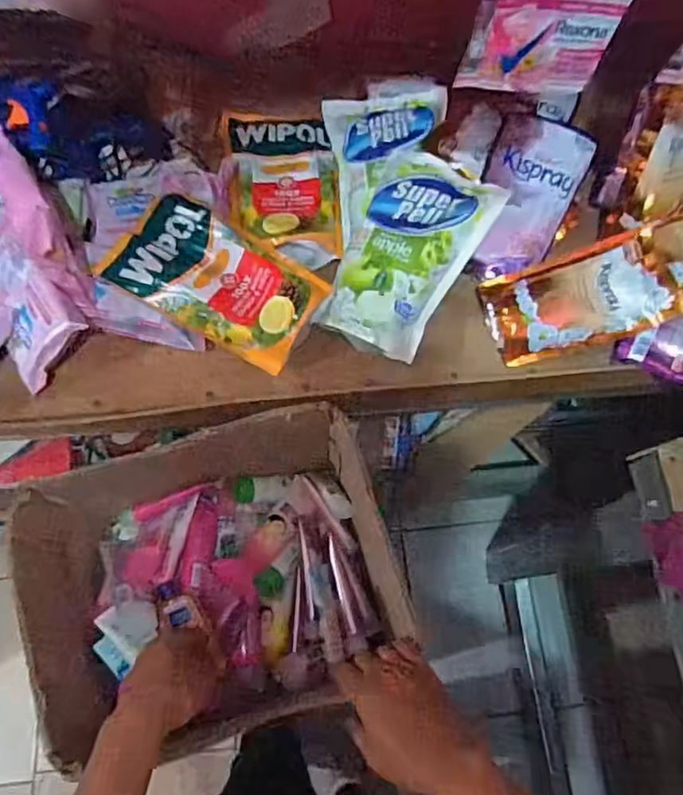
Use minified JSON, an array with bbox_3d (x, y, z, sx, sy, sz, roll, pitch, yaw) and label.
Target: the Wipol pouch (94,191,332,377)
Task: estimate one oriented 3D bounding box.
[{"bbox_3d":[-0.137,-0.132,0.655,0.228,0.038,0.120,28,71,8],"label":"Wipol pouch"}]

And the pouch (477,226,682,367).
[{"bbox_3d":[0.258,-0.112,0.657,0.181,0.063,0.111,-14,70,-7],"label":"pouch"}]

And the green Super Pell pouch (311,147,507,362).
[{"bbox_3d":[0.071,-0.161,0.648,0.132,0.057,0.227,27,71,8],"label":"green Super Pell pouch"}]

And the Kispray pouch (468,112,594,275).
[{"bbox_3d":[0.211,-0.228,0.686,0.104,0.031,0.191,18,86,5],"label":"Kispray pouch"}]

